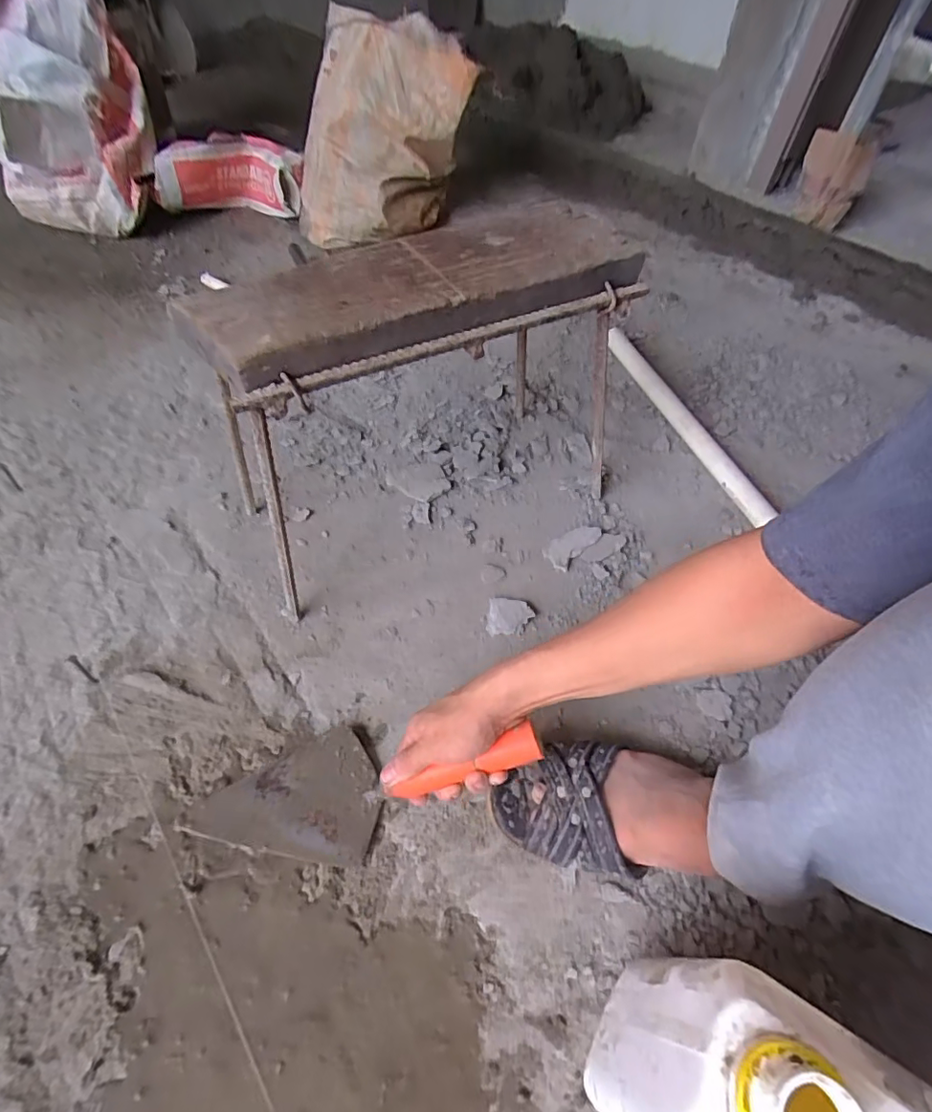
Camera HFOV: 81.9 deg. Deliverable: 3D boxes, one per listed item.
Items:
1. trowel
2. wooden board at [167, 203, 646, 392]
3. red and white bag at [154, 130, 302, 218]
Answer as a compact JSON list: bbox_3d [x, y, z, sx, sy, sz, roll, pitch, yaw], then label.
[{"bbox_3d":[-0.085,0.197,0.473,0.310,0.067,0.114,-17,51,13],"label":"trowel"},{"bbox_3d":[-0.033,-0.241,0.475,0.412,0.040,0.125,-21,57,-18],"label":"wooden board"},{"bbox_3d":[-0.493,-0.794,1.151,0.284,0.147,0.130,2,52,-4],"label":"red and white bag"}]

